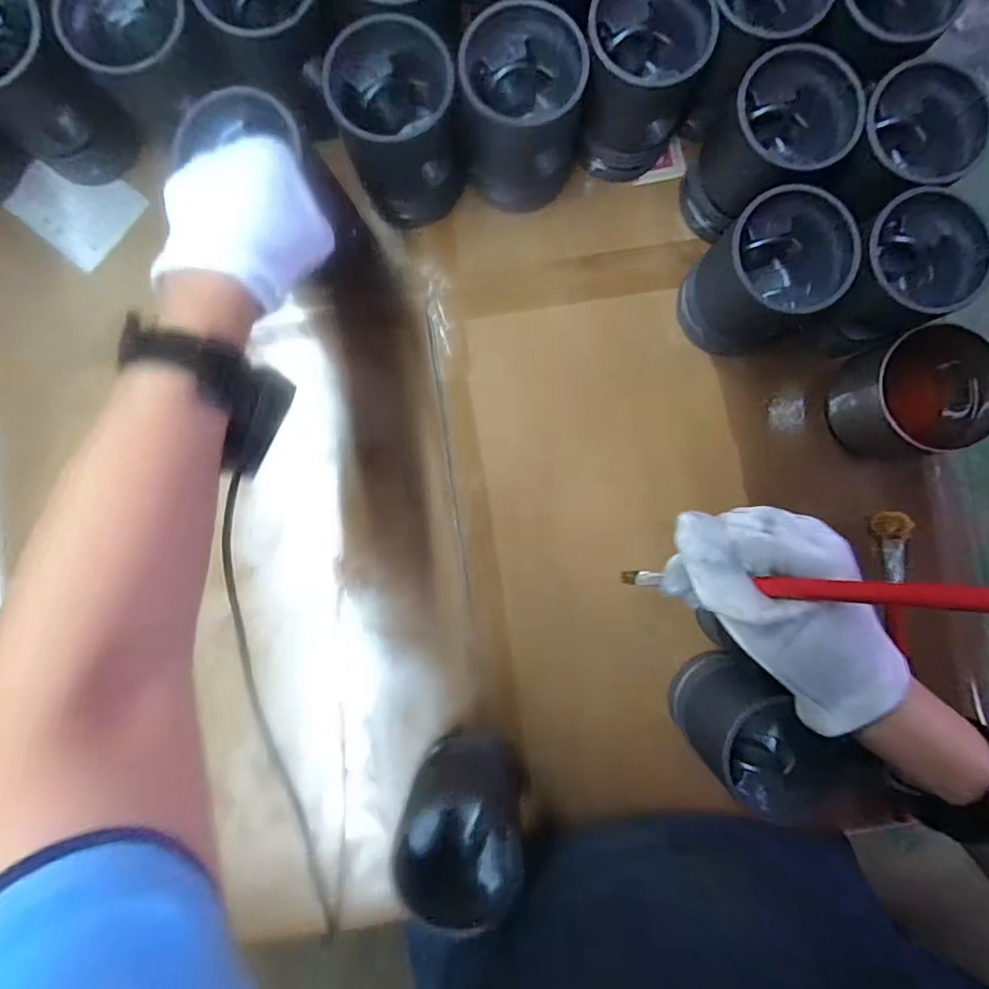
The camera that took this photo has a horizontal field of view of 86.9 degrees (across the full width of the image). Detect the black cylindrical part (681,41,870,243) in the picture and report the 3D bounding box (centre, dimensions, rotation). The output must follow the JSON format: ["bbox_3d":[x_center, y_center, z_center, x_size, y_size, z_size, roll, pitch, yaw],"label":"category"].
[{"bbox_3d":[0.217,-0.273,0.422,0.092,0.101,0.097,0,90,1],"label":"black cylindrical part"}]

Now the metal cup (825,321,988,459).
[{"bbox_3d":[0.362,-0.084,0.457,0.096,0.091,0.104,0,90,1],"label":"metal cup"}]

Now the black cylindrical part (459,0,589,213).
[{"bbox_3d":[0.021,-0.302,0.419,0.090,0.107,0.088,0,90,1],"label":"black cylindrical part"}]

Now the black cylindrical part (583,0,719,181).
[{"bbox_3d":[0.115,-0.330,0.417,0.089,0.110,0.088,0,90,1],"label":"black cylindrical part"}]

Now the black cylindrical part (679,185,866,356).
[{"bbox_3d":[0.211,-0.173,0.419,0.089,0.103,0.091,0,90,1],"label":"black cylindrical part"}]

